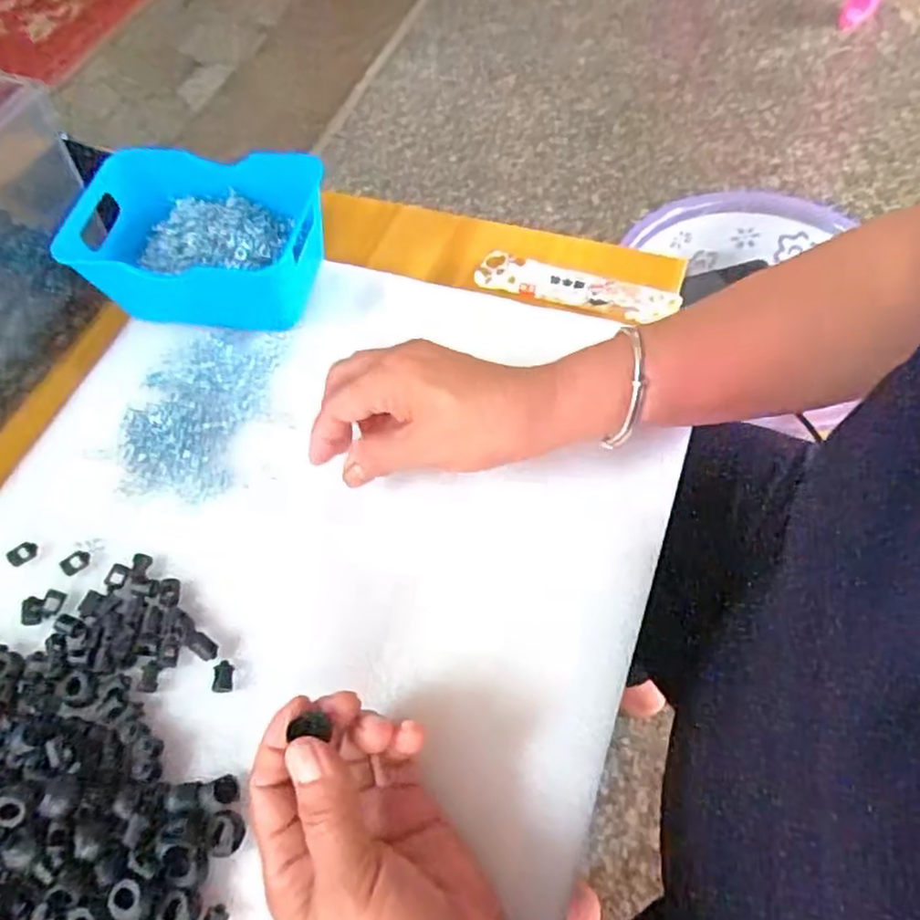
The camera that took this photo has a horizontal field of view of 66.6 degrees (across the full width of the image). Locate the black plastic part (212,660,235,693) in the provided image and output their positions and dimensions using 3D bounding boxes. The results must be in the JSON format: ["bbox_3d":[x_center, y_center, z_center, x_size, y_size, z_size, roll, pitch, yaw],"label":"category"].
[{"bbox_3d":[-0.117,0.107,0.346,0.010,0.011,0.014,0,60,6],"label":"black plastic part"}]

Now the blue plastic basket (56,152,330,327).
[{"bbox_3d":[-0.167,-0.142,0.453,0.160,0.060,0.098,3,62,6],"label":"blue plastic basket"}]

